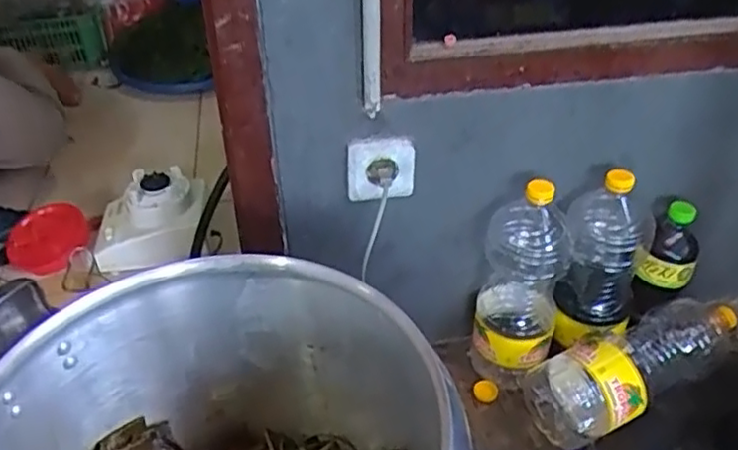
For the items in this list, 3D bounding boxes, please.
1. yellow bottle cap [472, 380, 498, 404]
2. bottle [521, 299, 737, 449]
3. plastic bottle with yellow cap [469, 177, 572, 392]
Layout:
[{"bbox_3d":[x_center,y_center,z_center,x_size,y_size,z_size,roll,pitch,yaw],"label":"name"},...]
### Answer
[{"bbox_3d":[0.159,0.228,0.899,0.033,0.013,0.030,-1,37,1],"label":"yellow bottle cap"},{"bbox_3d":[0.342,0.179,0.845,0.287,0.093,0.107,-20,41,-23],"label":"bottle"},{"bbox_3d":[0.198,0.073,0.858,0.103,0.304,0.120,10,39,15],"label":"plastic bottle with yellow cap"}]

